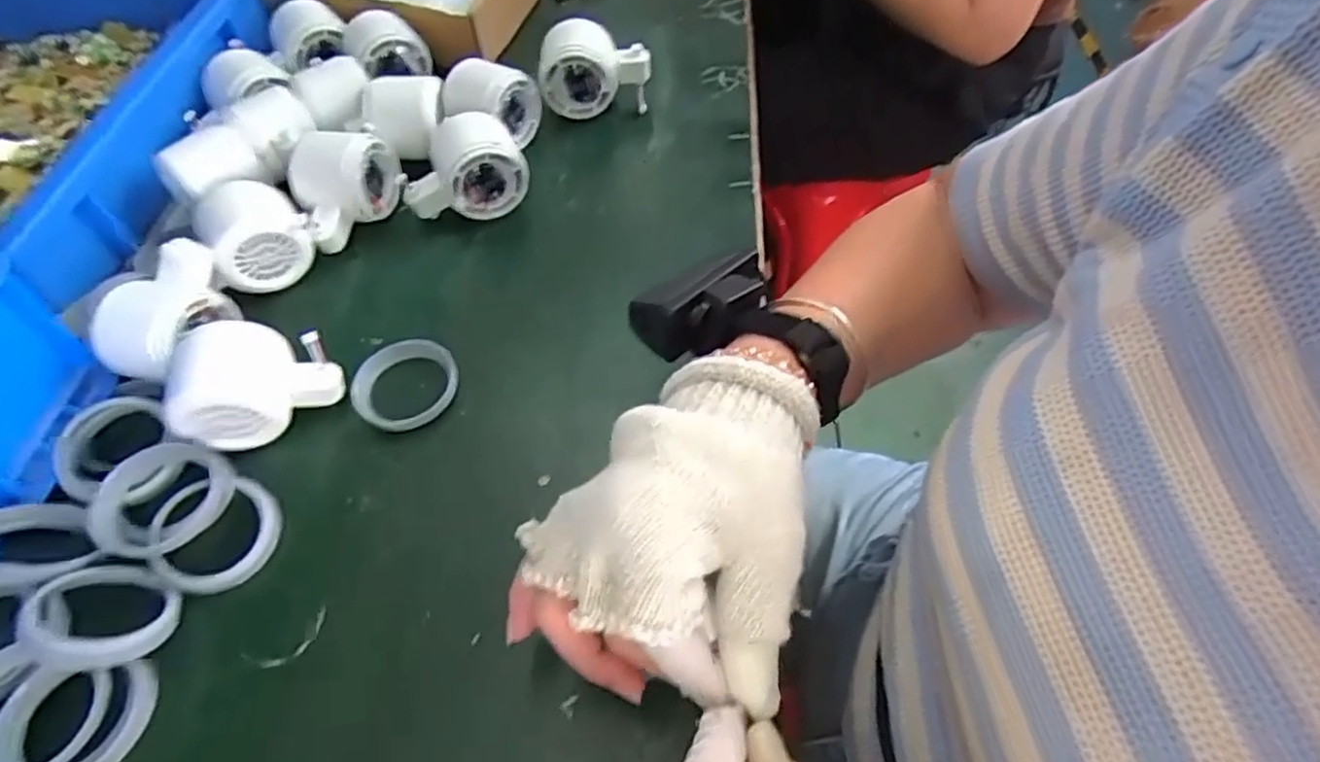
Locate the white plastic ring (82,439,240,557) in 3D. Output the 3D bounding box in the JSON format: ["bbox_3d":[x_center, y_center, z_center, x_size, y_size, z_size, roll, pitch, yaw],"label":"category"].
[{"bbox_3d":[-0.258,0.060,0.355,0.058,0.018,0.066,29,63,19],"label":"white plastic ring"}]

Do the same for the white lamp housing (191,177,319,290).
[{"bbox_3d":[-0.265,-0.099,0.449,0.060,0.051,0.066,-34,62,-18],"label":"white lamp housing"}]

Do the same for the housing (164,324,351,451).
[{"bbox_3d":[-0.224,-0.001,0.381,0.082,0.052,0.052,-20,59,-11],"label":"housing"}]

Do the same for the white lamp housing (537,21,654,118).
[{"bbox_3d":[-0.051,-0.245,0.539,0.083,0.057,0.054,-7,57,-2],"label":"white lamp housing"}]

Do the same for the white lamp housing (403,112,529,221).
[{"bbox_3d":[-0.140,-0.149,0.486,0.082,0.065,0.052,-22,59,-12],"label":"white lamp housing"}]

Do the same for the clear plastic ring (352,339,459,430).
[{"bbox_3d":[-0.150,0.002,0.407,0.060,0.011,0.058,-1,57,1],"label":"clear plastic ring"}]

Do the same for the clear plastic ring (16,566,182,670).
[{"bbox_3d":[-0.260,0.108,0.321,0.057,0.011,0.058,-5,34,-38],"label":"clear plastic ring"}]

